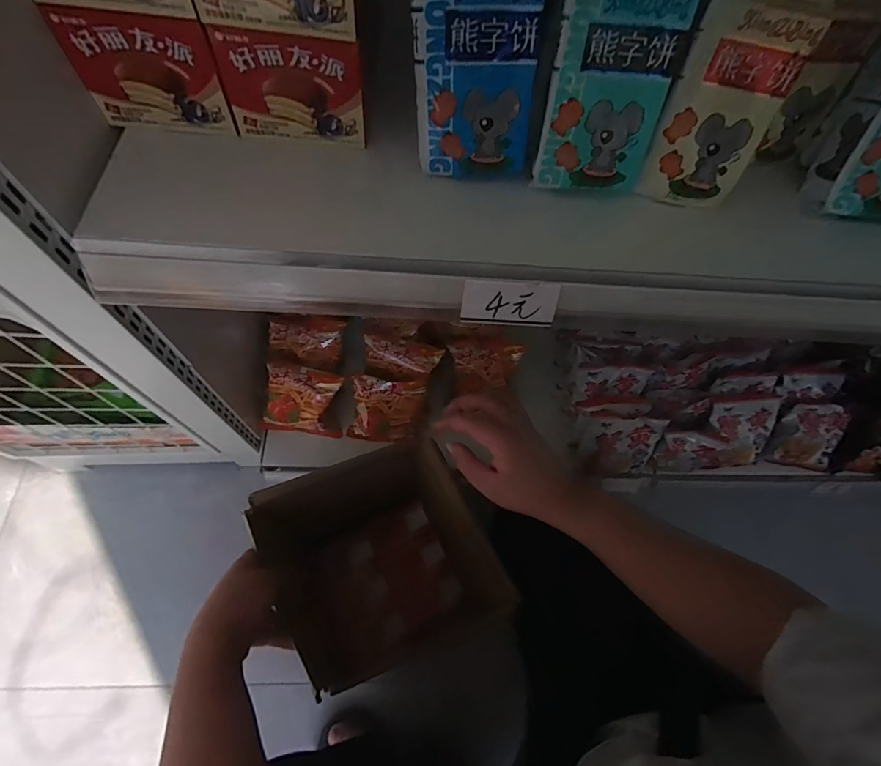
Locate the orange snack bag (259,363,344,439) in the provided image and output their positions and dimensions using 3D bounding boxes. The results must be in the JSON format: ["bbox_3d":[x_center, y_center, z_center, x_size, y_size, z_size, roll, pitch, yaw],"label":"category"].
[{"bbox_3d":[-0.238,0.029,0.757,0.133,0.135,0.044,14,30,6],"label":"orange snack bag"}]

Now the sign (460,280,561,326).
[{"bbox_3d":[0.055,-0.064,0.355,0.074,0.039,0.004,4,38,-3],"label":"sign"}]

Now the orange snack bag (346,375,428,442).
[{"bbox_3d":[-0.092,0.048,0.753,0.127,0.121,0.032,7,26,3],"label":"orange snack bag"}]

